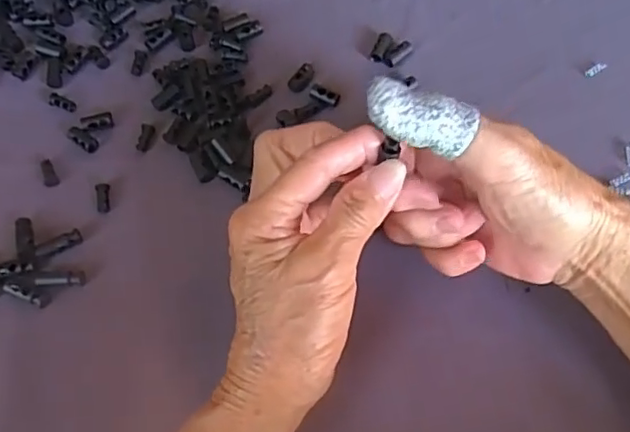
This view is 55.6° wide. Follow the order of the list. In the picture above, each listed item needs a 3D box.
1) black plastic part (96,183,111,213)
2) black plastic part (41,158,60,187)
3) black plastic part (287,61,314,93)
[{"bbox_3d":[-0.123,-0.011,0.346,0.008,0.004,0.019,-9,67,-2],"label":"black plastic part"},{"bbox_3d":[-0.158,-0.026,0.353,0.009,0.004,0.020,-25,68,-9],"label":"black plastic part"},{"bbox_3d":[-0.008,-0.088,0.374,0.011,0.004,0.022,32,72,14],"label":"black plastic part"}]

